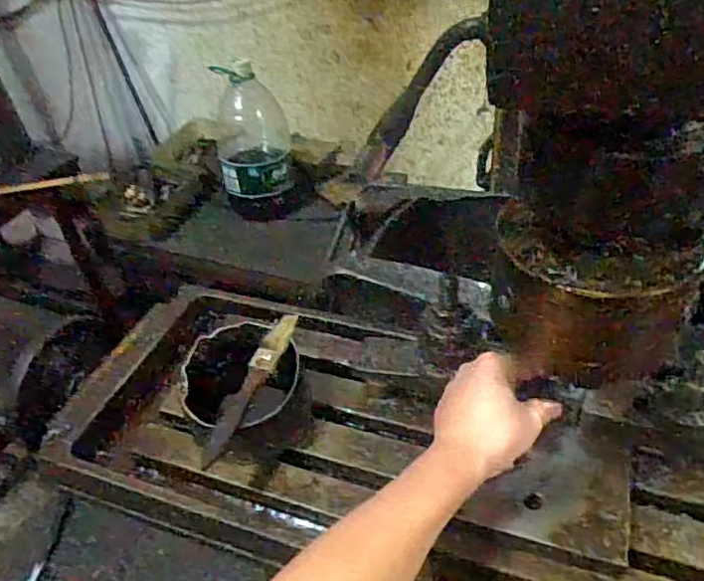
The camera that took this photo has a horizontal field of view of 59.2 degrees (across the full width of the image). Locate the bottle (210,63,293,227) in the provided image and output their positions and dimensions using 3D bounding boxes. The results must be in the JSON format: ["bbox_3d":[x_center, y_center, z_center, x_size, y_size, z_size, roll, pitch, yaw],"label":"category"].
[{"bbox_3d":[-0.238,-0.351,1.479,0.171,0.343,0.142,-3,41,3],"label":"bottle"}]

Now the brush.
[{"bbox_3d":[-0.083,0.074,0.504,0.018,0.020,0.148,-26,29,54],"label":"brush"}]

